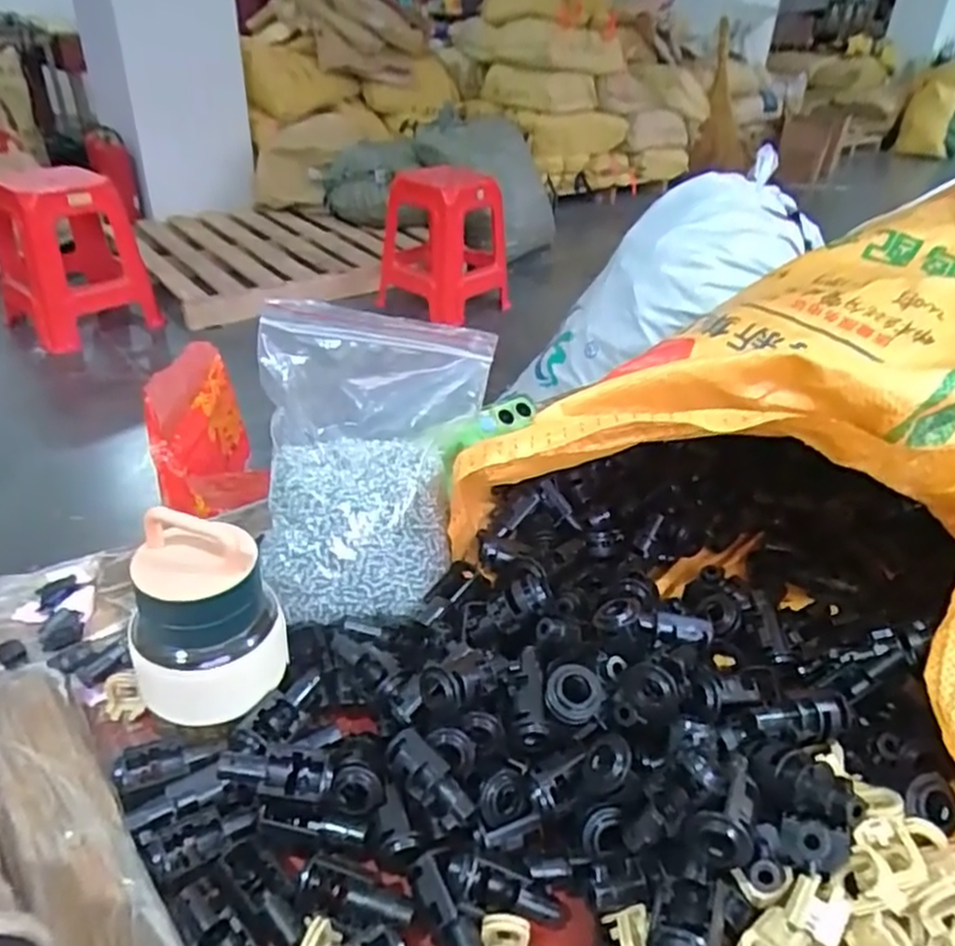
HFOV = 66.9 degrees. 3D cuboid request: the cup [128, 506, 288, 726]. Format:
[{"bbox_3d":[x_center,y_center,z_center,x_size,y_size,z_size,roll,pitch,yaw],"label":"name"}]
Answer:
[{"bbox_3d":[-0.141,0.075,0.381,0.067,0.106,0.069,4,34,2],"label":"cup"}]

